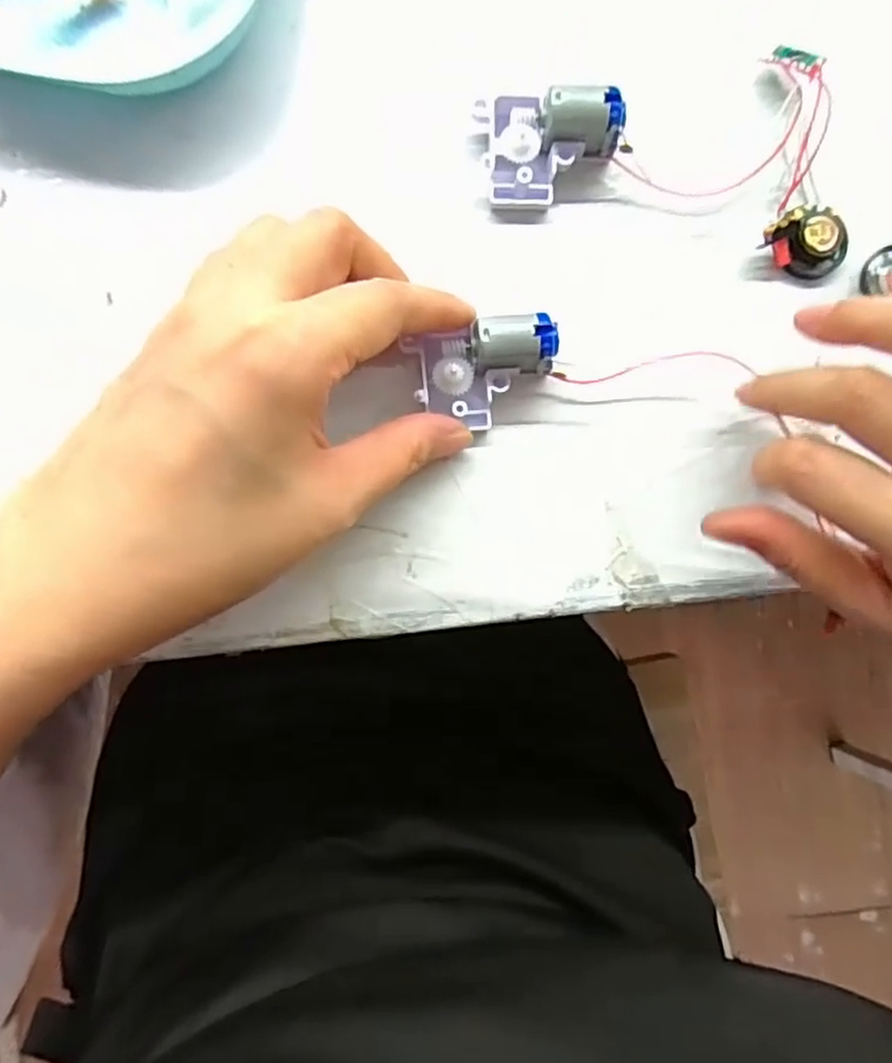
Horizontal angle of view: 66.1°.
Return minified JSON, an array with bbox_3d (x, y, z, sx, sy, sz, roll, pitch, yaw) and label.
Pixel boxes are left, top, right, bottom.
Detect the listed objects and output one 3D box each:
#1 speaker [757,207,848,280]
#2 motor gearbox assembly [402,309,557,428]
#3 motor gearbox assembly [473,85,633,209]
[{"bbox_3d":[0.129,-0.102,0.242,0.028,0.012,0.025,-36,89,-5],"label":"speaker"},{"bbox_3d":[0.014,-0.053,0.226,0.048,0.016,0.031,-10,89,-4],"label":"motor gearbox assembly"},{"bbox_3d":[0.036,-0.133,0.235,0.047,0.021,0.034,-9,87,-4],"label":"motor gearbox assembly"}]

